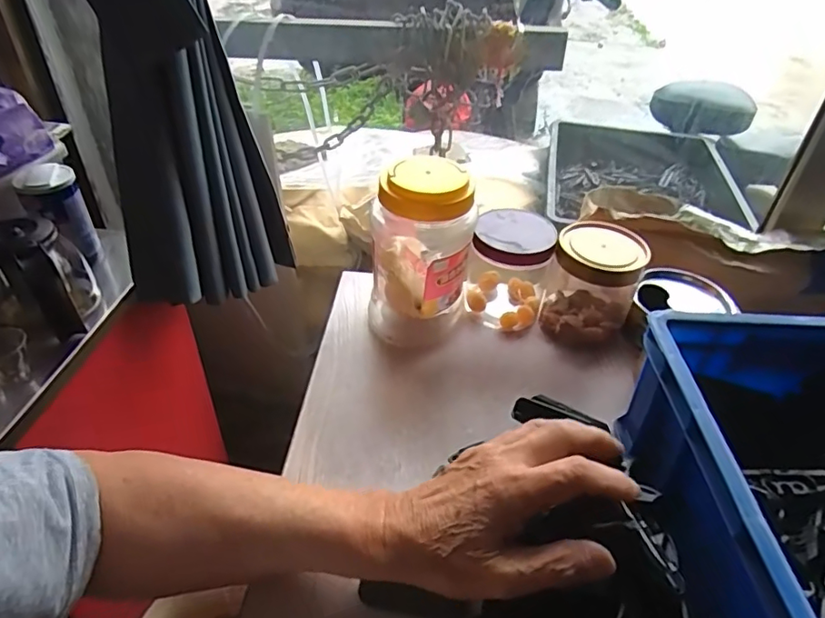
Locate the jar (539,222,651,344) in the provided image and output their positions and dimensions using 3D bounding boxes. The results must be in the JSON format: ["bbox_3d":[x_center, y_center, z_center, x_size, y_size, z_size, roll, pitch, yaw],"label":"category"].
[{"bbox_3d":[0.185,-0.029,0.563,0.080,0.099,0.084,2,39,-1],"label":"jar"}]

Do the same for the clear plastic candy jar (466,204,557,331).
[{"bbox_3d":[0.102,-0.035,0.585,0.080,0.118,0.079,2,39,-1],"label":"clear plastic candy jar"}]

